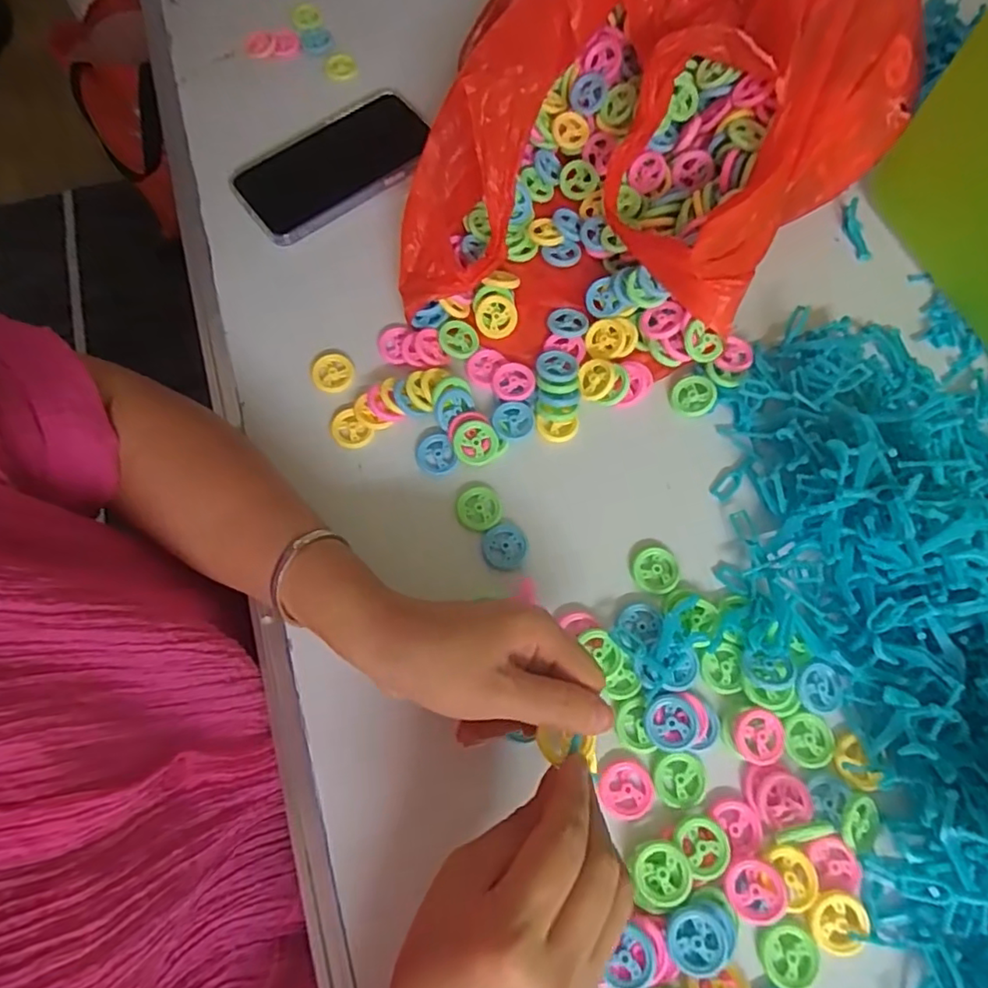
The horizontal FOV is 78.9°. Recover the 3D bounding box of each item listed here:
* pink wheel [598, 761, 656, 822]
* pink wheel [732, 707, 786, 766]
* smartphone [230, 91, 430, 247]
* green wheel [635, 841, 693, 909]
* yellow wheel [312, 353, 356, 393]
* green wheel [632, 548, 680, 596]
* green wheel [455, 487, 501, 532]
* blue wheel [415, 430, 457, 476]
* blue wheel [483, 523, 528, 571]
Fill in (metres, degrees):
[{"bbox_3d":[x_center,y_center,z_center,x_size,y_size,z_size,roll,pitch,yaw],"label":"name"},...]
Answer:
[{"bbox_3d":[0.074,0.164,0.331,0.029,0.004,0.029,0,69,-1],"label":"pink wheel"},{"bbox_3d":[0.150,0.137,0.338,0.027,0.007,0.029,0,69,-1],"label":"pink wheel"},{"bbox_3d":[-0.128,-0.263,0.477,0.152,0.009,0.083,-34,77,-2],"label":"smartphone"},{"bbox_3d":[0.088,0.198,0.313,0.029,0.006,0.029,0,69,-1],"label":"green wheel"},{"bbox_3d":[-0.113,-0.085,0.422,0.029,0.009,0.026,-18,70,-8],"label":"yellow wheel"},{"bbox_3d":[0.102,0.048,0.375,0.029,0.004,0.029,0,69,-1],"label":"green wheel"},{"bbox_3d":[-0.010,0.009,0.388,0.028,0.004,0.029,0,69,-1],"label":"green wheel"},{"bbox_3d":[-0.039,-0.026,0.399,0.024,0.007,0.029,-20,71,-9],"label":"blue wheel"},{"bbox_3d":[0.007,0.034,0.381,0.028,0.004,0.028,0,69,-1],"label":"blue wheel"}]

